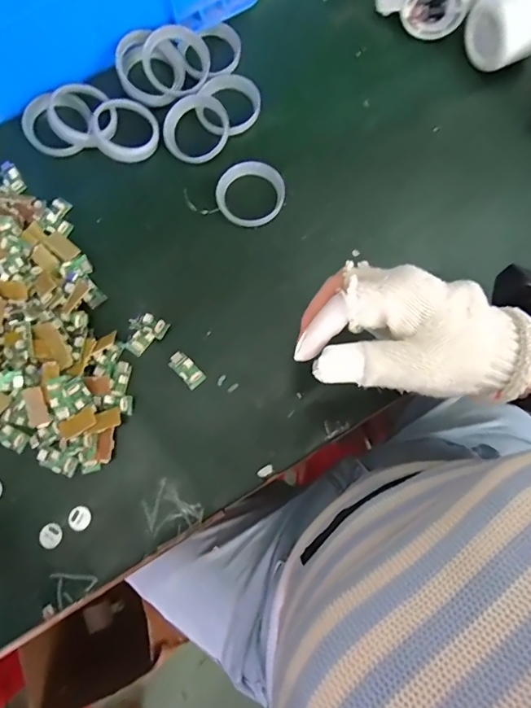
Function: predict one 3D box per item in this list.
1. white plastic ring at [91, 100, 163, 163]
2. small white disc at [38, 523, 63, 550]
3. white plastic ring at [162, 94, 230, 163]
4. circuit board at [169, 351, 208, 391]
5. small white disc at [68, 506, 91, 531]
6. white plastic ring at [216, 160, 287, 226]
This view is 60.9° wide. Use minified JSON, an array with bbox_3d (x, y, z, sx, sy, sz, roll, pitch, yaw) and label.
[{"bbox_3d":[-0.127,-0.205,0.414,0.058,0.017,0.062,4,78,-18],"label":"white plastic ring"},{"bbox_3d":[-0.166,0.141,0.349,0.017,0.004,0.018,0,78,0],"label":"small white disc"},{"bbox_3d":[-0.064,-0.206,0.412,0.059,0.008,0.060,0,89,3],"label":"white plastic ring"},{"bbox_3d":[-0.065,0.013,0.374,0.017,0.004,0.032,-44,81,-8],"label":"circuit board"},{"bbox_3d":[-0.144,0.127,0.349,0.018,0.004,0.018,0,78,0],"label":"small white disc"},{"bbox_3d":[-0.013,-0.143,0.402,0.058,0.010,0.060,0,78,0],"label":"white plastic ring"}]

